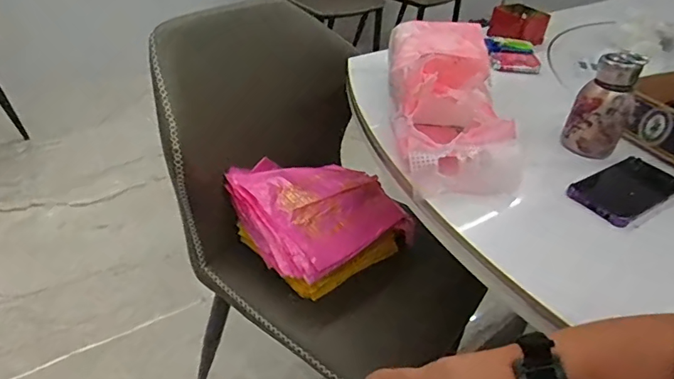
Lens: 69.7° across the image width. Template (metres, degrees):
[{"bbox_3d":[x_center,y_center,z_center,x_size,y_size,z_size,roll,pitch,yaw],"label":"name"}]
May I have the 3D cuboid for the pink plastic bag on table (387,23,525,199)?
[{"bbox_3d":[0.150,-0.142,0.679,0.139,0.097,0.347,6,36,0],"label":"pink plastic bag on table"}]

